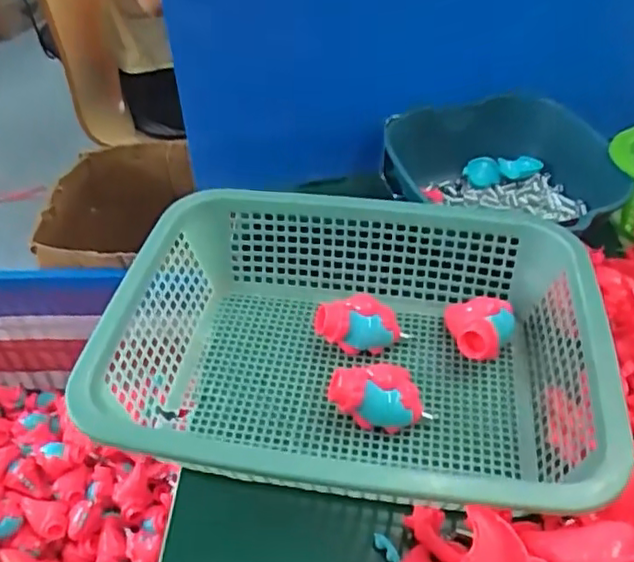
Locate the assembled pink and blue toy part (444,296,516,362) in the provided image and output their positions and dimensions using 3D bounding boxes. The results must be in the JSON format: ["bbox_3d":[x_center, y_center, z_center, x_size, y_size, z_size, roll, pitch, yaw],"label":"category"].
[{"bbox_3d":[0.131,0.037,0.509,0.056,0.045,0.054,14,45,16],"label":"assembled pink and blue toy part"}]

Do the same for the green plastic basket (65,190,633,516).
[{"bbox_3d":[0.027,0.057,0.473,0.338,0.104,0.260,6,44,8],"label":"green plastic basket"}]

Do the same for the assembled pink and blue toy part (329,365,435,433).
[{"bbox_3d":[0.045,0.088,0.464,0.071,0.045,0.033,1,43,2],"label":"assembled pink and blue toy part"}]

